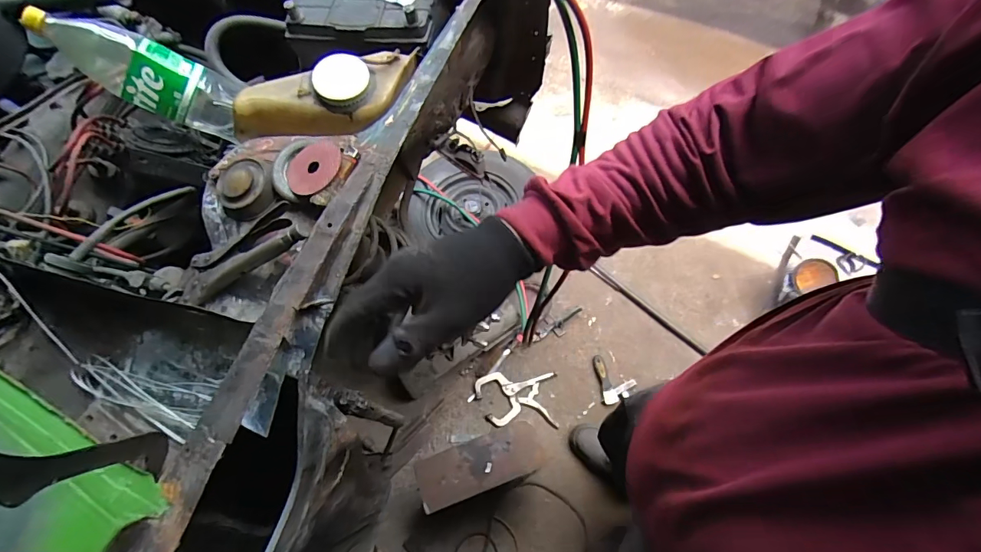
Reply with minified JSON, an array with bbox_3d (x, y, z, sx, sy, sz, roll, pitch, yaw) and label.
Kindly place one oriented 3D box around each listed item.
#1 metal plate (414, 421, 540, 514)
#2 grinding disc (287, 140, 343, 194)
[{"bbox_3d":[-0.030,0.472,1.078,0.307,0.012,0.125,-18,67,-5],"label":"metal plate"},{"bbox_3d":[-0.202,-0.126,0.493,0.065,0.011,0.069,-1,67,2],"label":"grinding disc"}]

